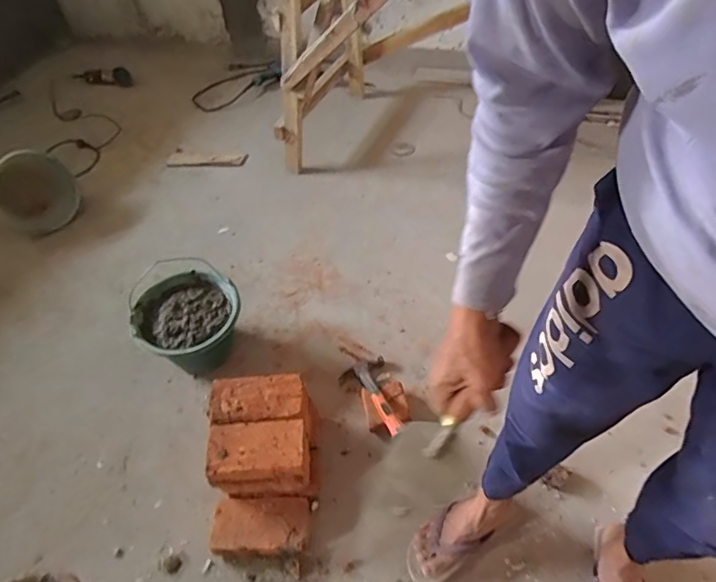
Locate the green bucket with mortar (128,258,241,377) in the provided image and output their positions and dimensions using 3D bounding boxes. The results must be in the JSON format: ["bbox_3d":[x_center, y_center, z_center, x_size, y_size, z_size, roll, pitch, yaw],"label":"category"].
[{"bbox_3d":[-0.428,0.079,1.285,0.244,0.195,0.248,-3,49,3],"label":"green bucket with mortar"}]

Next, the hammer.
[{"bbox_3d":[0.041,0.246,1.180,0.123,0.028,0.322,-16,23,-9],"label":"hammer"}]

